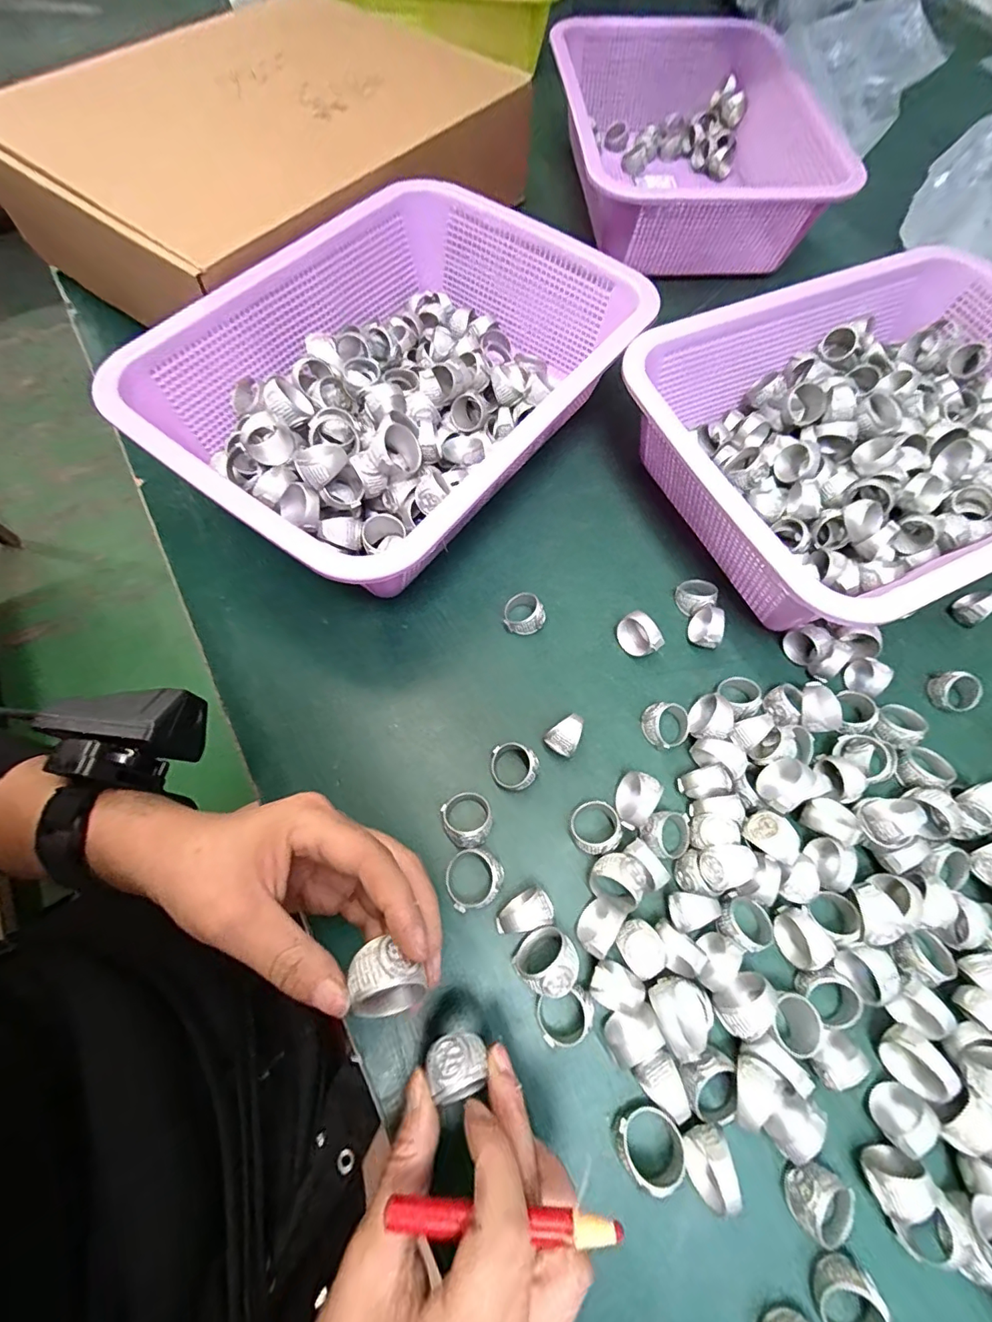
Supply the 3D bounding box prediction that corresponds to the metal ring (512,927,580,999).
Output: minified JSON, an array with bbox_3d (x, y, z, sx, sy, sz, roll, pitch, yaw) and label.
[{"bbox_3d":[0.024,0.143,0.239,0.028,0.026,0.026,-26,69,-13],"label":"metal ring"}]

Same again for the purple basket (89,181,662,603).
[{"bbox_3d":[-0.059,-0.182,0.347,0.223,0.088,0.308,34,69,13],"label":"purple basket"}]

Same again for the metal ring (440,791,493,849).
[{"bbox_3d":[-0.015,0.084,0.269,0.025,0.016,0.029,-26,69,-13],"label":"metal ring"}]

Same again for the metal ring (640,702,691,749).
[{"bbox_3d":[0.099,0.037,0.295,0.027,0.017,0.025,1,66,-1],"label":"metal ring"}]

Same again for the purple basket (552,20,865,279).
[{"bbox_3d":[0.174,-0.488,0.482,0.221,0.082,0.289,-4,66,-4],"label":"purple basket"}]

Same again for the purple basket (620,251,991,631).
[{"bbox_3d":[0.257,-0.149,0.347,0.285,0.086,0.222,-23,68,-11],"label":"purple basket"}]

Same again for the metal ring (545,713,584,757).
[{"bbox_3d":[0.038,0.043,0.286,0.017,0.023,0.021,30,68,11],"label":"metal ring"}]

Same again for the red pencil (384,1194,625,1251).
[{"bbox_3d":[0.002,0.176,0.159,0.072,0.006,0.008,-3,65,7],"label":"red pencil"}]

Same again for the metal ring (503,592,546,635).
[{"bbox_3d":[0.017,-0.031,0.320,0.023,0.017,0.026,-20,68,-11],"label":"metal ring"}]

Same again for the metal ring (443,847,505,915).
[{"bbox_3d":[-0.011,0.110,0.257,0.030,0.018,0.028,1,66,-1],"label":"metal ring"}]

